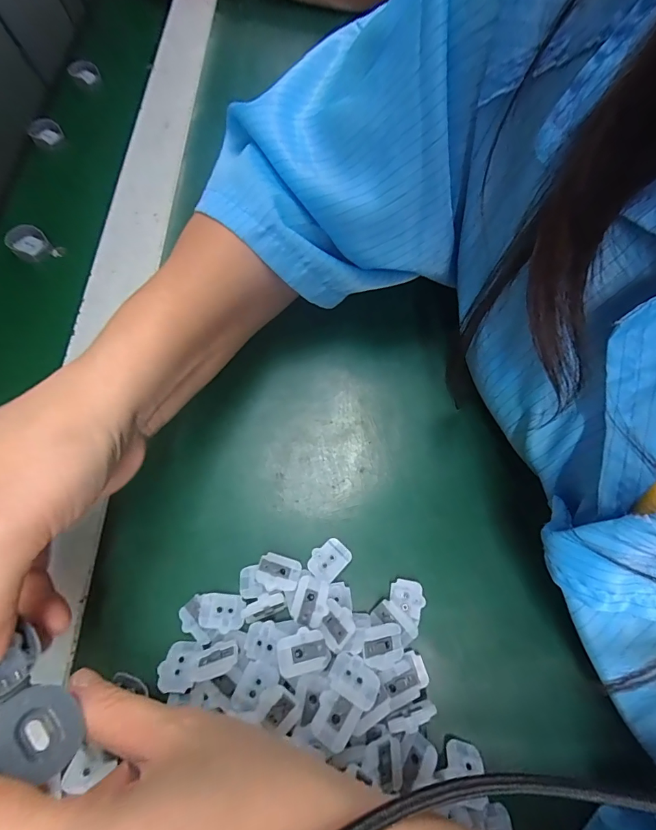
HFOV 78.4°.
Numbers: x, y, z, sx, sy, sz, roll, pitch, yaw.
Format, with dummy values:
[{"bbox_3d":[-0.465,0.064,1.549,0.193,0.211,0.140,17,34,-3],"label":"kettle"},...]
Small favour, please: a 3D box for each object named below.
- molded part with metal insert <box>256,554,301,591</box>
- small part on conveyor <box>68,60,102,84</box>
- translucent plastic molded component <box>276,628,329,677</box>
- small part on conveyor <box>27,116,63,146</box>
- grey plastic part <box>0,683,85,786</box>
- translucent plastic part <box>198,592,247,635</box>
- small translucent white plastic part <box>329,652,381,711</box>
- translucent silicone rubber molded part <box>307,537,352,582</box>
[{"bbox_3d":[-0.025,0.079,0.202,0.021,0.007,0.016,17,67,8],"label":"molded part with metal insert"},{"bbox_3d":[-0.245,-0.345,0.405,0.027,0.021,0.007,-33,69,-13],"label":"small part on conveyor"},{"bbox_3d":[-0.011,0.105,0.179,0.022,0.009,0.017,-11,66,-4],"label":"translucent plastic molded component"},{"bbox_3d":[-0.258,-0.259,0.367,0.026,0.009,0.030,-31,69,-12],"label":"small part on conveyor"},{"bbox_3d":[-0.097,0.106,0.133,0.024,0.004,0.027,-12,63,-47],"label":"grey plastic part"},{"bbox_3d":[-0.053,0.096,0.197,0.022,0.004,0.016,6,66,4],"label":"translucent plastic part"},{"bbox_3d":[0.012,0.114,0.173,0.022,0.006,0.014,30,70,14],"label":"small translucent white plastic part"},{"bbox_3d":[0.001,0.075,0.209,0.022,0.005,0.016,-40,71,-15],"label":"translucent silicone rubber molded part"}]

